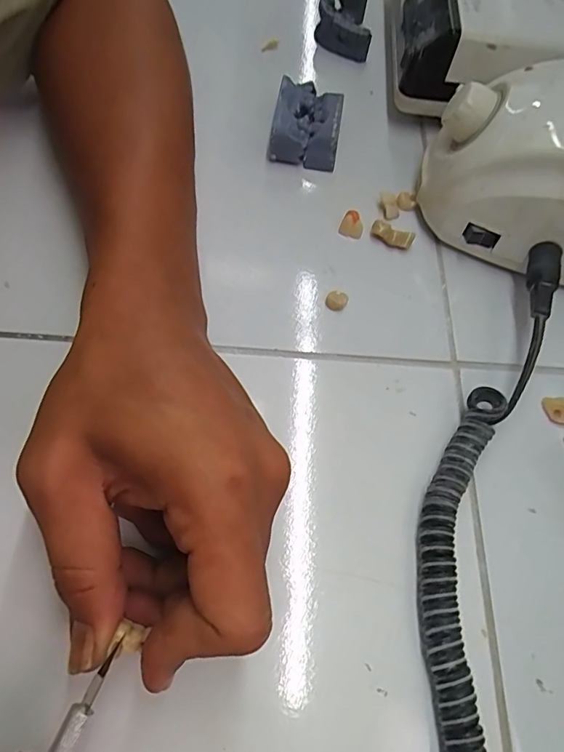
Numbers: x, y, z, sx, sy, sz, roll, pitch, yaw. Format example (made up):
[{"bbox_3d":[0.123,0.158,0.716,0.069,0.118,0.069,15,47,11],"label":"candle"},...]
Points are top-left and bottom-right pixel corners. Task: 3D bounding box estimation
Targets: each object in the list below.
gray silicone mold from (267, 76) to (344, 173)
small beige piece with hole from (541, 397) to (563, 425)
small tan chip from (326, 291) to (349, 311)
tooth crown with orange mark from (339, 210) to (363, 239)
[{"bbox_3d":[0.016,-0.163,0.308,0.042,0.026,0.046,10,64,1],"label":"gray silicone mold"},{"bbox_3d":[0.143,0.018,0.246,0.012,0.007,0.016,-11,65,-9],"label":"small beige piece with hole"},{"bbox_3d":[0.031,-0.043,0.268,0.012,0.009,0.010,16,64,4],"label":"small tan chip"},{"bbox_3d":[0.042,-0.091,0.289,0.014,0.015,0.010,11,64,1],"label":"tooth crown with orange mark"}]

